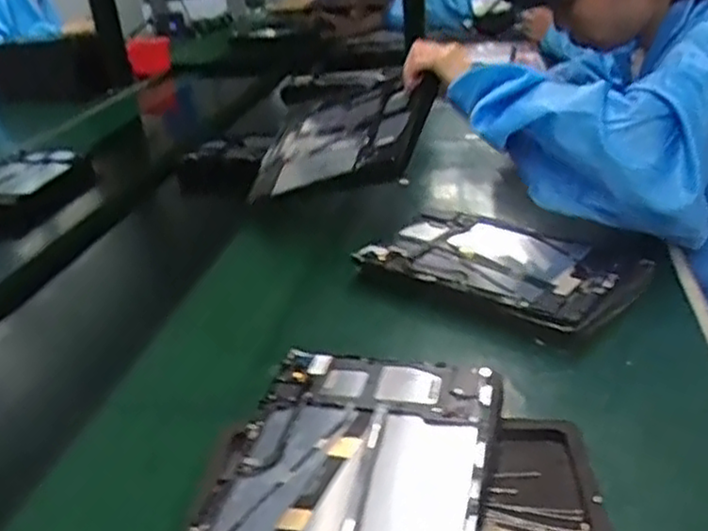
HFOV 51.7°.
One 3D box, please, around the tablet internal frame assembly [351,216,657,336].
[{"bbox_3d":[0.150,-0.003,0.733,0.253,0.029,0.174,19,40,39],"label":"tablet internal frame assembly"}]

